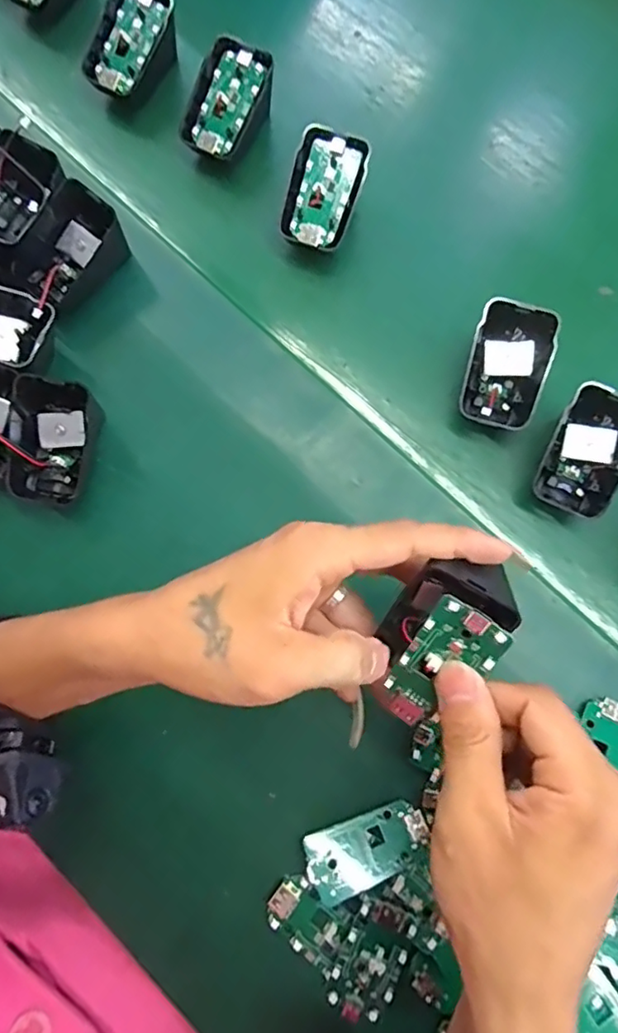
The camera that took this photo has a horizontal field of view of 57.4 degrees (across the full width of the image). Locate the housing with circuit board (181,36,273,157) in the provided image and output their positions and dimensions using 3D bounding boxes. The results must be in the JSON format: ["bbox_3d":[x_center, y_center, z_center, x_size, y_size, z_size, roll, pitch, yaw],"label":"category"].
[{"bbox_3d":[-0.052,-0.269,0.378,0.048,0.044,0.068,26,80,6],"label":"housing with circuit board"}]

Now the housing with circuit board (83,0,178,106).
[{"bbox_3d":[-0.123,-0.320,0.387,0.046,0.040,0.070,39,82,8],"label":"housing with circuit board"}]

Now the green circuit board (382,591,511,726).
[{"bbox_3d":[0.054,0.063,0.237,0.032,0.008,0.061,37,119,8],"label":"green circuit board"}]

